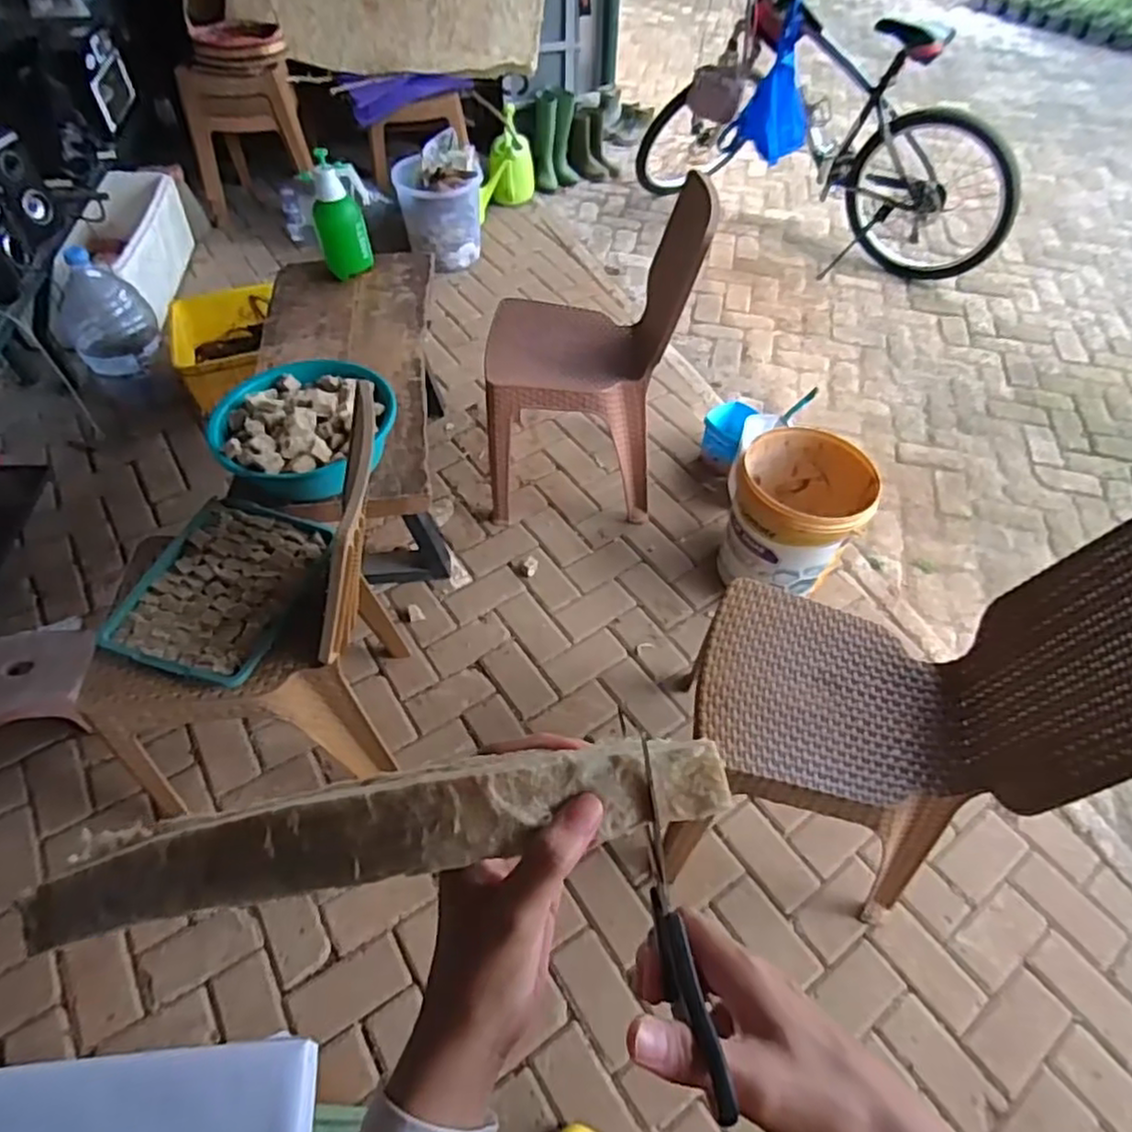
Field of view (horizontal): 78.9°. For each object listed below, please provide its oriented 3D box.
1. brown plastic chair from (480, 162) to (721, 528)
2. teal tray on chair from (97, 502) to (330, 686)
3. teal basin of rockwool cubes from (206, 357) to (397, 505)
[{"bbox_3d":[0.048,-0.504,1.725,0.492,0.748,0.391,0,53,-1],"label":"brown plastic chair"},{"bbox_3d":[-0.609,0.028,1.227,0.278,0.051,0.352,11,53,8],"label":"teal tray on chair"},{"bbox_3d":[-0.521,-0.292,1.420,0.350,0.123,0.347,0,53,0],"label":"teal basin of rockwool cubes"}]

